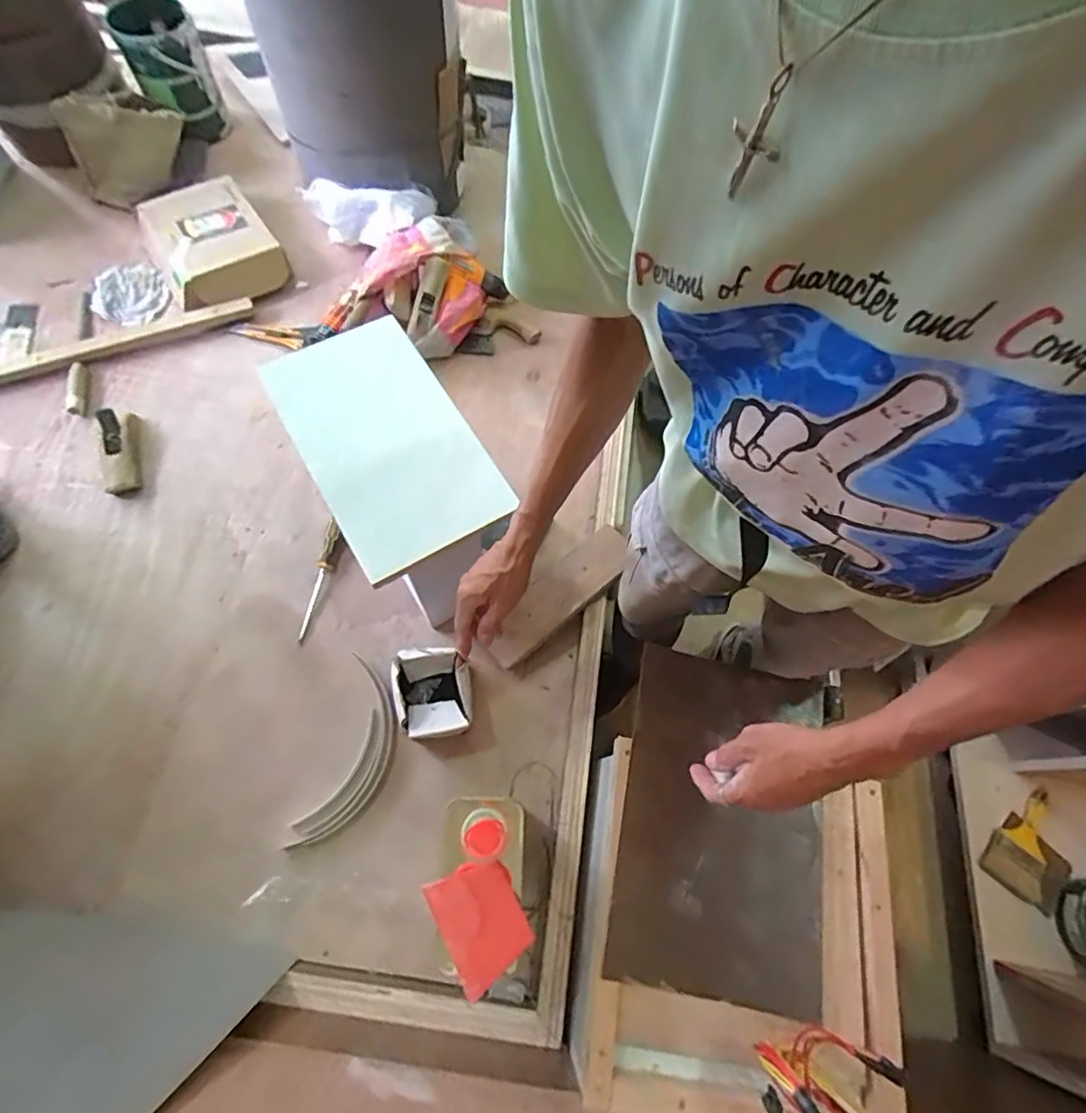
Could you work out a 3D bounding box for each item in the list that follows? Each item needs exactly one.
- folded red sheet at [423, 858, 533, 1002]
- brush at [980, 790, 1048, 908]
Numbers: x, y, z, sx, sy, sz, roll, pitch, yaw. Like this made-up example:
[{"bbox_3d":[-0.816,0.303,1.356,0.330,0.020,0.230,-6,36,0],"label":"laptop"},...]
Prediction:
[{"bbox_3d":[-0.065,0.382,0.588,0.086,0.006,0.110,-27,74,-10],"label":"folded red sheet"},{"bbox_3d":[0.969,0.567,1.138,0.110,0.029,0.220,32,69,10],"label":"brush"}]

